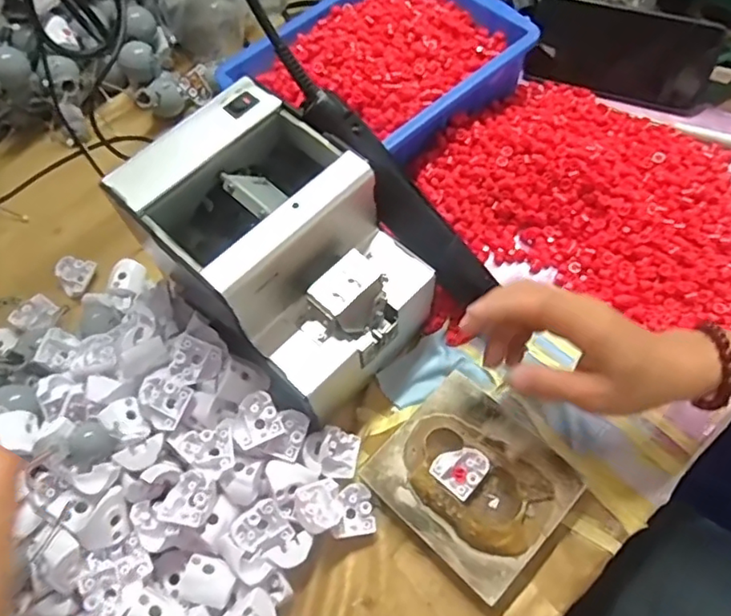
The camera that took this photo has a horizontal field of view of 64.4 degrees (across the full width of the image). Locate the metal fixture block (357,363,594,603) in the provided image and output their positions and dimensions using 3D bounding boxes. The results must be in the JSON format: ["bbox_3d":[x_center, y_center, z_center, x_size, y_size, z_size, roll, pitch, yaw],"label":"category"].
[{"bbox_3d":[0.070,0.113,0.385,0.112,0.029,0.100,40,72,21],"label":"metal fixture block"}]

